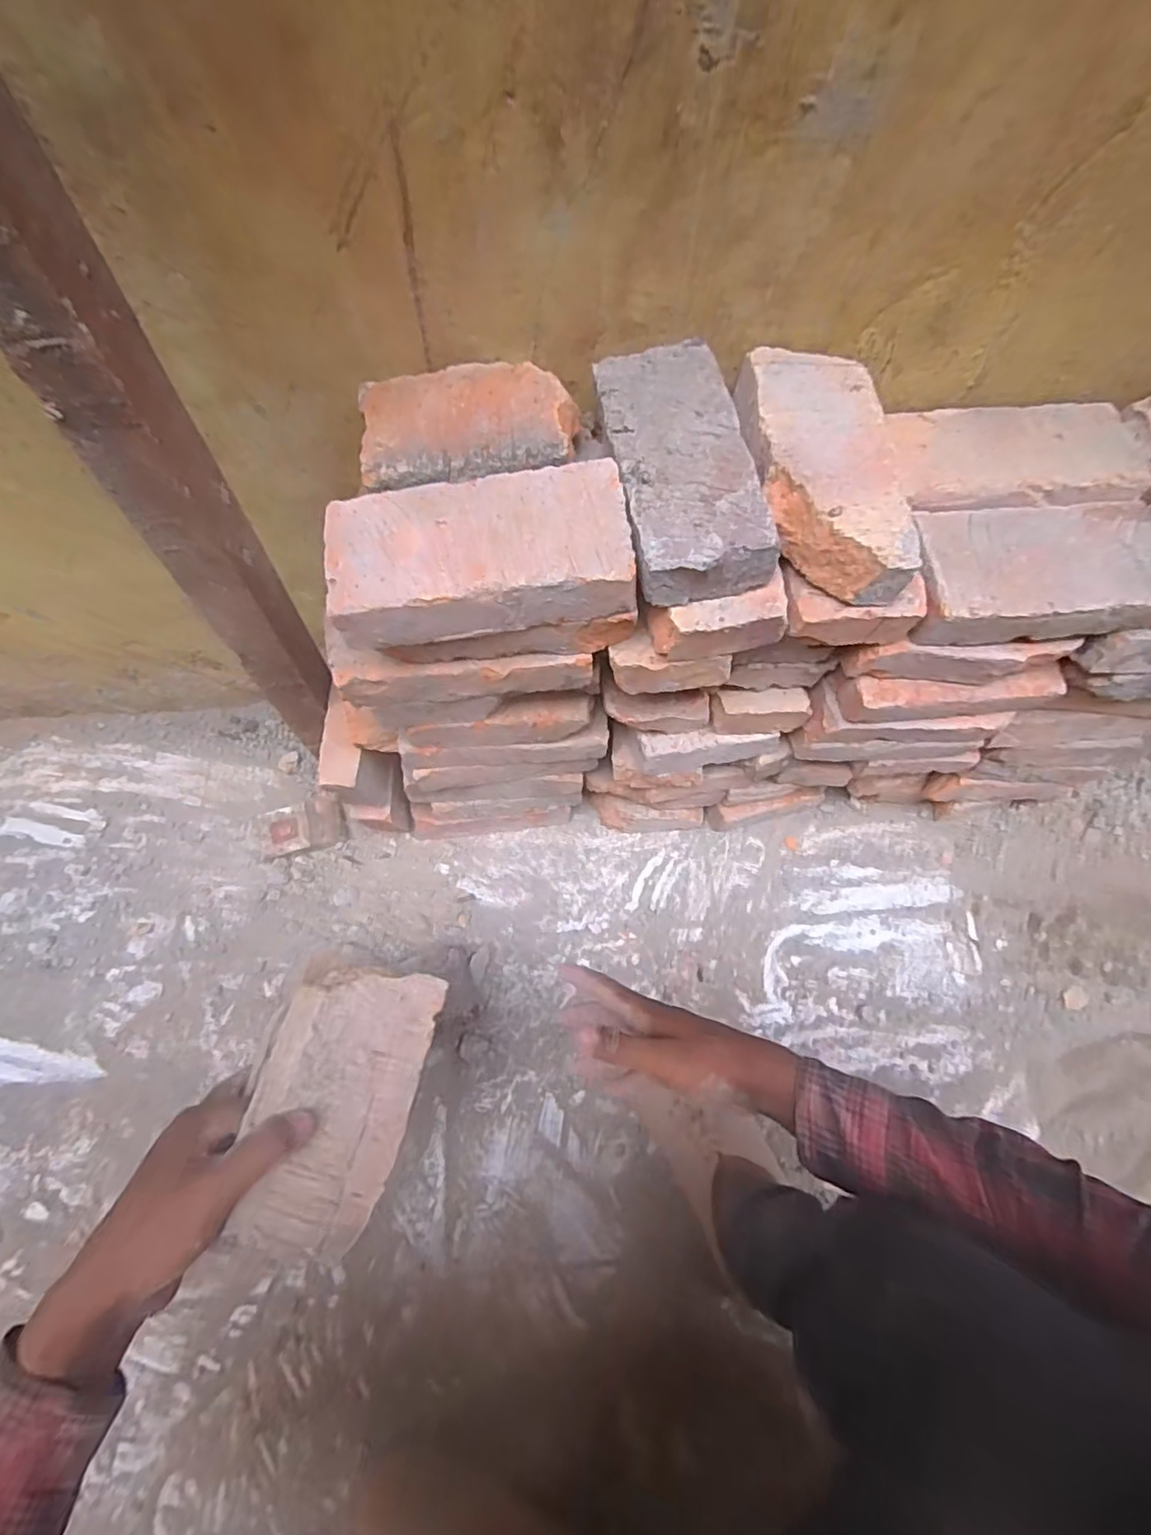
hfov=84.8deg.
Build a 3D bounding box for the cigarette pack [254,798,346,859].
[{"bbox_3d":[-0.322,0.071,0.739,0.100,0.027,0.058,-12,69,-6],"label":"cigarette pack"}]

